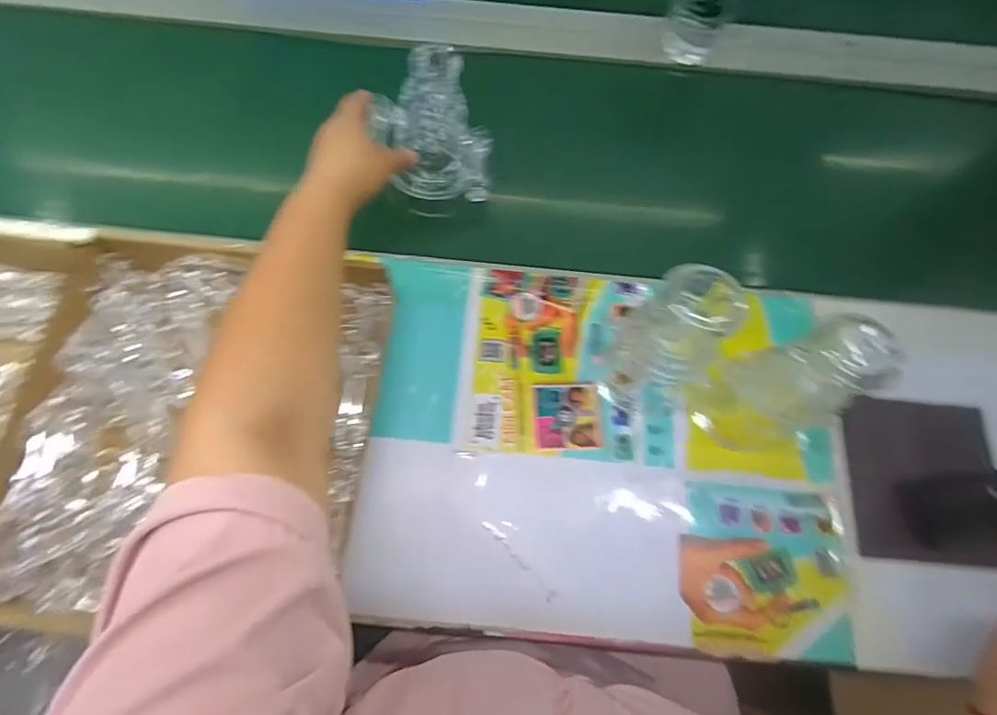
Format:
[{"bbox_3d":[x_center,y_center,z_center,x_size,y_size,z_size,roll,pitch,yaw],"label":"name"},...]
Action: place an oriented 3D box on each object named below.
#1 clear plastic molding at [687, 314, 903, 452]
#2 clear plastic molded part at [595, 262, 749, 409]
[{"bbox_3d":[0.225,0.028,0.409,0.087,0.165,0.073,-15,73,-7],"label":"clear plastic molding"},{"bbox_3d":[0.125,-0.007,0.410,0.053,0.175,0.055,21,72,5],"label":"clear plastic molded part"}]

